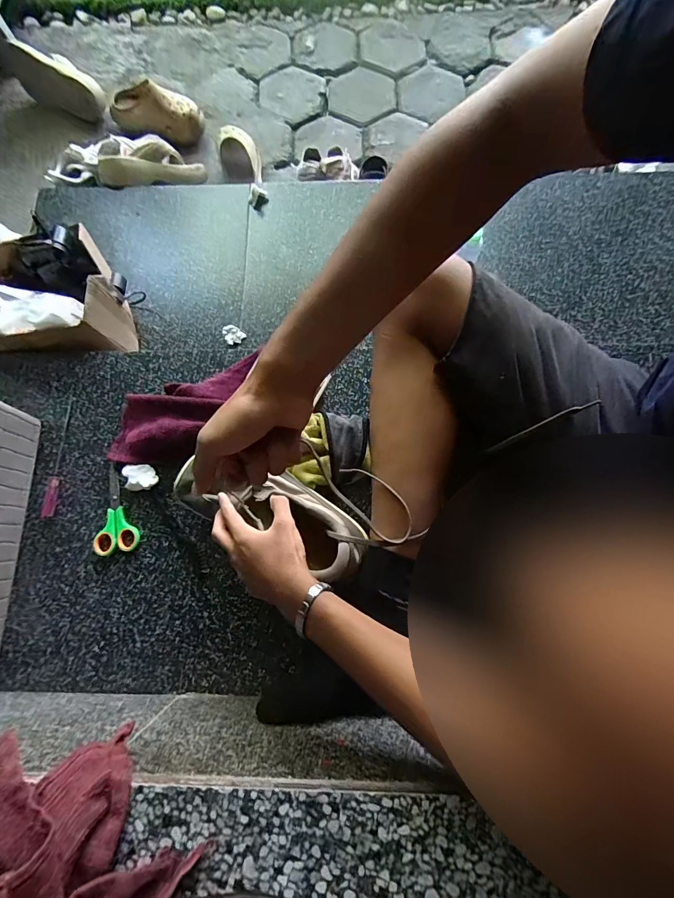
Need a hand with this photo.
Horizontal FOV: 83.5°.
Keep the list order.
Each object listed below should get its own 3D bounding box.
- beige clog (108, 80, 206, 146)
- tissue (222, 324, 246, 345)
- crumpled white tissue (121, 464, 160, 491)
[{"bbox_3d":[-0.500,-0.947,1.049,0.259,0.097,0.112,21,78,7],"label":"beige clog"},{"bbox_3d":[-0.217,-0.238,0.785,0.043,0.020,0.038,39,81,10],"label":"tissue"},{"bbox_3d":[-0.289,0.041,0.558,0.051,0.020,0.037,-5,76,0],"label":"crumpled white tissue"}]

